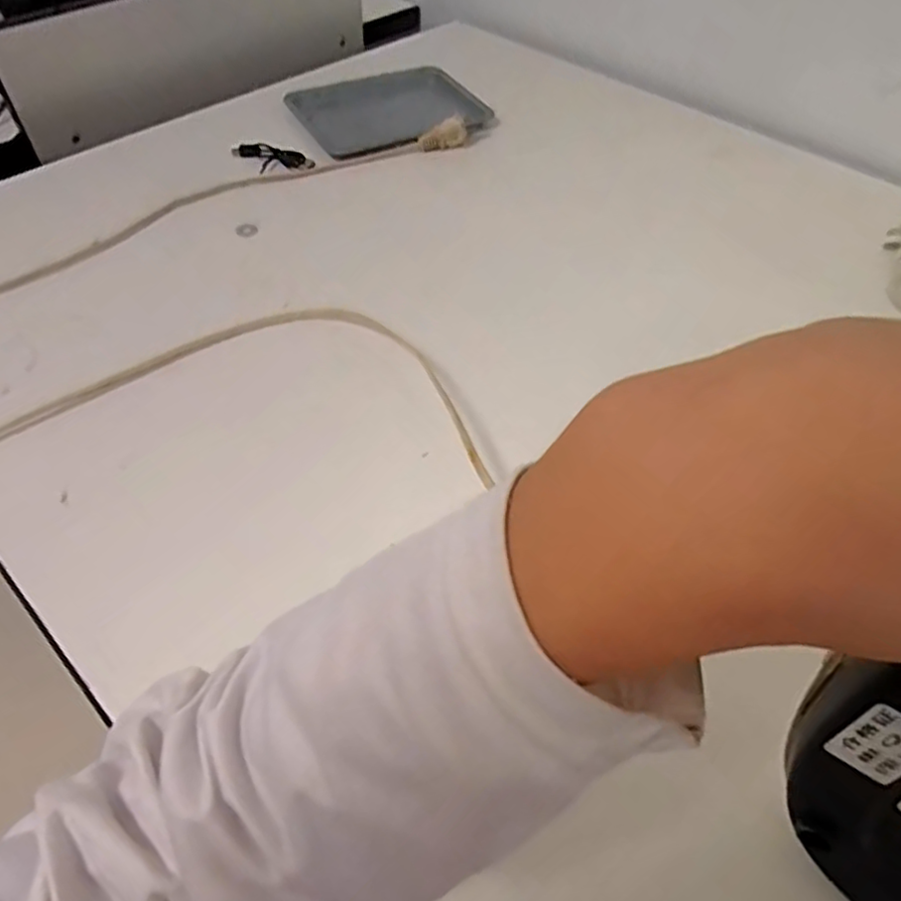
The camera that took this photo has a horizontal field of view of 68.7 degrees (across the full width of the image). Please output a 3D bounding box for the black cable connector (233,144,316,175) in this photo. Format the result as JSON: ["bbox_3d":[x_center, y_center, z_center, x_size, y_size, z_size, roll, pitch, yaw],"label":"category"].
[{"bbox_3d":[-0.152,-0.247,0.560,0.070,0.008,0.028,13,53,10],"label":"black cable connector"}]

